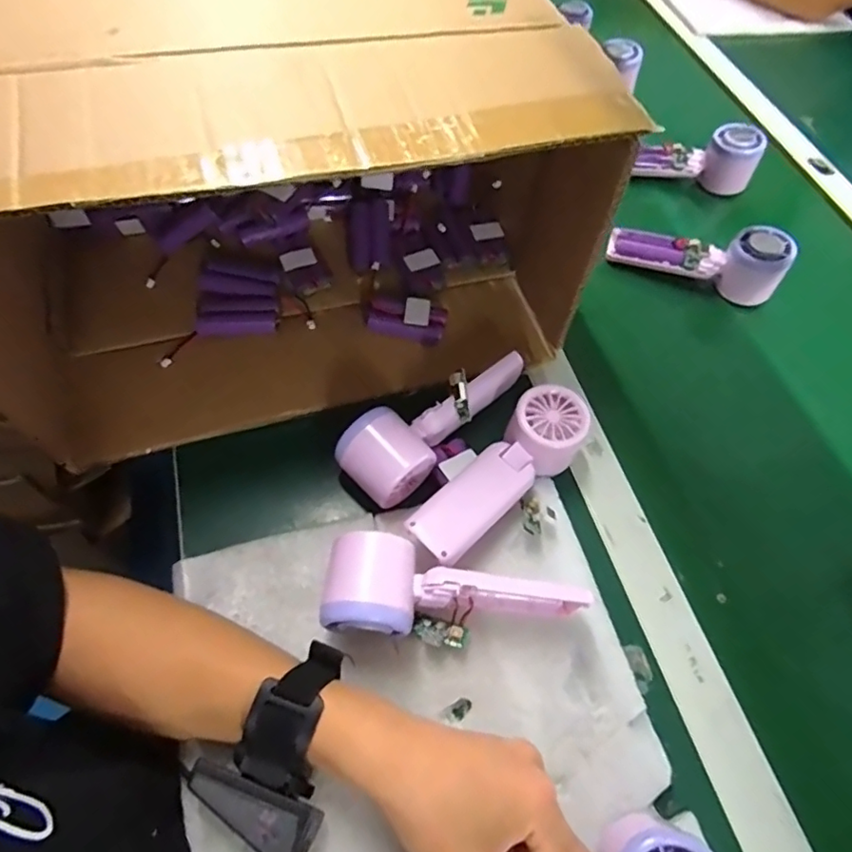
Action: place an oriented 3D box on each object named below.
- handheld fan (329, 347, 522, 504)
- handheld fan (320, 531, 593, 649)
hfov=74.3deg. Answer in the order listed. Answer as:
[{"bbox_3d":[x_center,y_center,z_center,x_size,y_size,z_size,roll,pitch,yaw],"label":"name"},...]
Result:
[{"bbox_3d":[0.015,-0.003,0.429,0.170,0.057,0.055,-31,68,-19],"label":"handheld fan"},{"bbox_3d":[0.019,0.109,0.357,0.162,0.056,0.057,6,61,-1],"label":"handheld fan"}]

